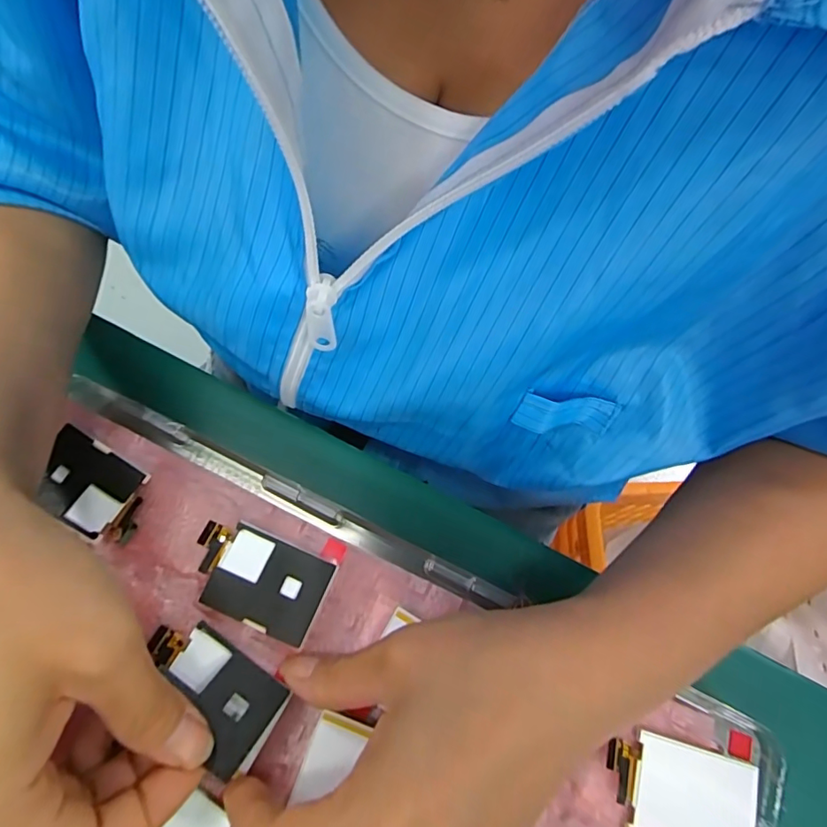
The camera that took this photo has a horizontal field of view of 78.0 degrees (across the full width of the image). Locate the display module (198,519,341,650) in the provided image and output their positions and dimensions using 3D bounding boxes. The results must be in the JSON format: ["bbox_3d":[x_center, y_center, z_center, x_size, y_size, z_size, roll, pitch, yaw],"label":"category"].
[{"bbox_3d":[-0.064,0.068,0.211,0.057,0.004,0.034,21,72,7],"label":"display module"}]

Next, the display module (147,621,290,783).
[{"bbox_3d":[-0.079,0.103,0.193,0.057,0.008,0.031,29,49,18],"label":"display module"}]

